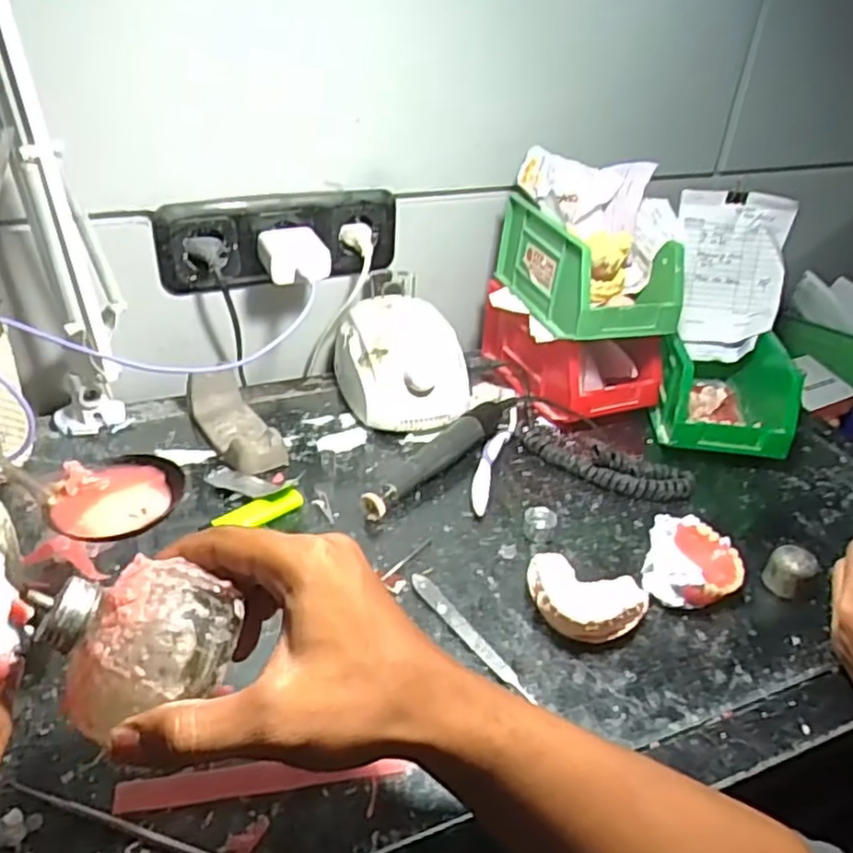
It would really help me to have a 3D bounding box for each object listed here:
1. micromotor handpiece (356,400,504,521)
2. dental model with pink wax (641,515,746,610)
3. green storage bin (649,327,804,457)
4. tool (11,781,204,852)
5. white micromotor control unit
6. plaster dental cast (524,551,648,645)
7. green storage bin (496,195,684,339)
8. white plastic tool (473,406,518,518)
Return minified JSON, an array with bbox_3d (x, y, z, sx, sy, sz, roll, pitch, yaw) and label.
[{"bbox_3d":[0.012,0.025,0.591,0.024,0.026,0.169,27,40,29],"label":"micromotor handpiece"},{"bbox_3d":[0.186,0.099,0.501,0.061,0.032,0.069,17,36,17],"label":"dental model with pink wax"},{"bbox_3d":[0.266,-0.039,0.663,0.099,0.086,0.160,6,35,1],"label":"green storage bin"},{"bbox_3d":[-0.130,0.197,0.341,0.159,0.005,0.005,13,35,12],"label":"tool"},{"bbox_3d":[-0.024,-0.063,0.668,0.102,0.070,0.142,-9,37,-20],"label":"white micromotor control unit"},{"bbox_3d":[0.103,0.116,0.468,0.076,0.028,0.056,16,36,15],"label":"plaster dental cast"},{"bbox_3d":[0.143,-0.149,0.654,0.100,0.081,0.165,-9,36,-20],"label":"green storage bin"},{"bbox_3d":[0.059,0.024,0.614,0.019,0.010,0.155,13,35,11],"label":"white plastic tool"}]

